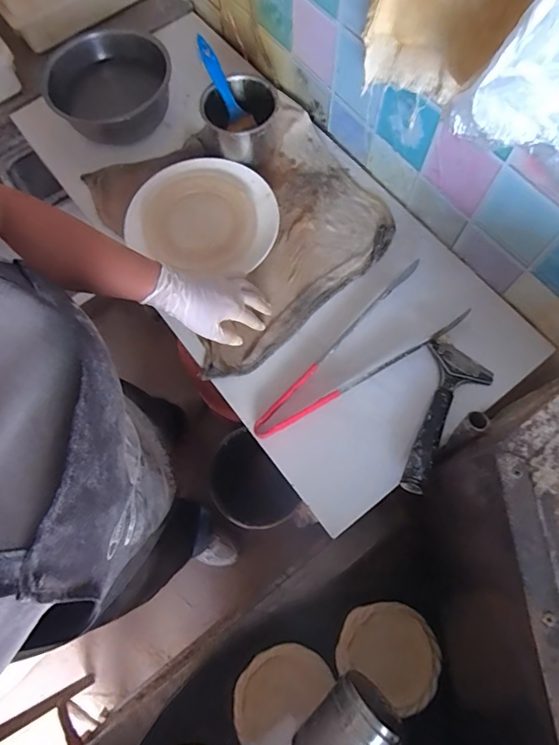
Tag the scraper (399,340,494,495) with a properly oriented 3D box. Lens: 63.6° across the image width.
[{"bbox_3d":[0.189,0.045,0.568,0.092,0.041,0.207,35,76,13],"label":"scraper"}]

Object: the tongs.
[{"bbox_3d":[0.099,-0.018,0.603,0.315,0.024,0.101,-38,73,-10],"label":"tongs"}]

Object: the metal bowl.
[{"bbox_3d":[-0.280,-0.467,0.744,0.193,0.073,0.193,-1,71,2],"label":"metal bowl"}]

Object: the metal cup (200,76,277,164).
[{"bbox_3d":[-0.061,-0.387,0.707,0.106,0.084,0.107,-1,71,2],"label":"metal cup"}]

